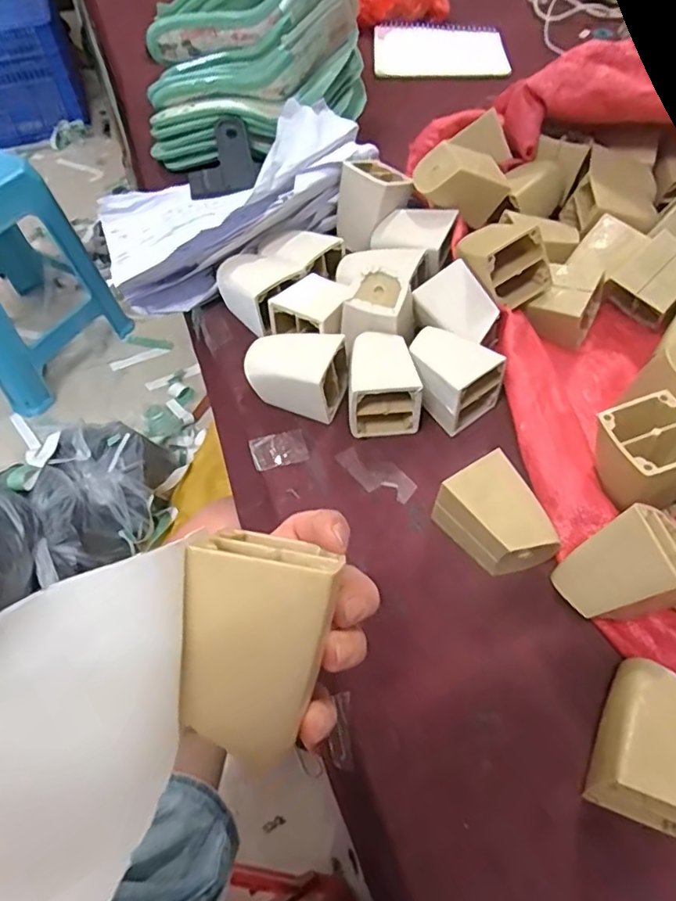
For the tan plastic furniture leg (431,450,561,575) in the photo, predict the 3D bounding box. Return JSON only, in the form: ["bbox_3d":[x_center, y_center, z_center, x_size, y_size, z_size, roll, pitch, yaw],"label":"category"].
[{"bbox_3d":[0.110,0.050,0.404,0.050,0.055,0.071,-26,58,-16],"label":"tan plastic furniture leg"}]

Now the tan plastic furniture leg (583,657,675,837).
[{"bbox_3d":[0.175,0.162,0.328,0.060,0.046,0.077,16,57,12],"label":"tan plastic furniture leg"}]

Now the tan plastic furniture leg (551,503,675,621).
[{"bbox_3d":[0.188,0.077,0.375,0.059,0.079,0.055,13,51,-34],"label":"tan plastic furniture leg"}]

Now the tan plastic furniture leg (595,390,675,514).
[{"bbox_3d":[0.213,0.004,0.409,0.059,0.062,0.062,-19,56,-11],"label":"tan plastic furniture leg"}]

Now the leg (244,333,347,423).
[{"bbox_3d":[-0.037,-0.070,0.499,0.082,0.050,0.054,19,58,14],"label":"leg"}]

